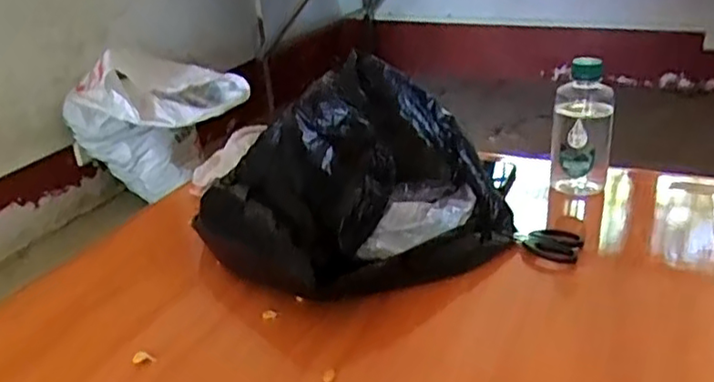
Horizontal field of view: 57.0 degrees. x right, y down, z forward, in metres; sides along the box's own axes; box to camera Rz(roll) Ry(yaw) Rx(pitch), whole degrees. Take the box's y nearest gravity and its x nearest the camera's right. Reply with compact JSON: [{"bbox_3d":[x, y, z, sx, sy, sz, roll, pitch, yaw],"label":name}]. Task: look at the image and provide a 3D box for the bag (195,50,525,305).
[{"bbox_3d":[-0.011,-0.019,0.647,0.244,0.145,0.264,-24,32,-36],"label":"bag"}]

